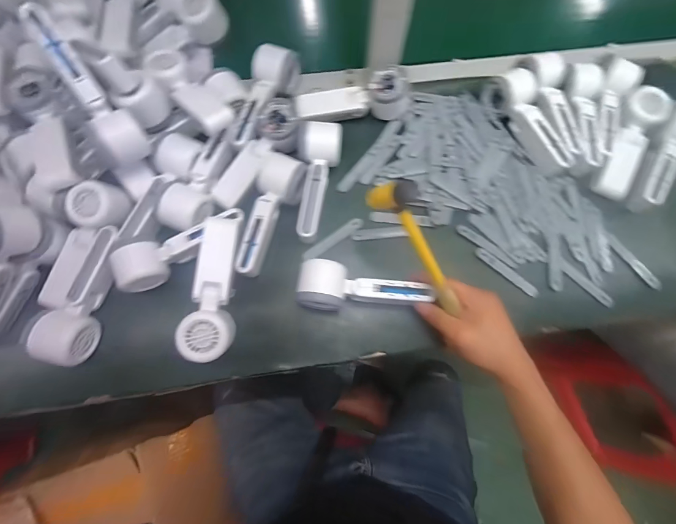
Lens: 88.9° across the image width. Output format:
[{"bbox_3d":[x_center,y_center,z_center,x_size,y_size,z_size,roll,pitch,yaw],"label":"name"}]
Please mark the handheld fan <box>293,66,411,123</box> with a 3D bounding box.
[{"bbox_3d":[0.023,-0.235,0.508,0.164,0.059,0.062,-4,74,11],"label":"handheld fan"}]

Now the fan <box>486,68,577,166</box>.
[{"bbox_3d":[0.284,-0.209,0.501,0.053,0.046,0.168,-33,78,-10],"label":"fan"}]

